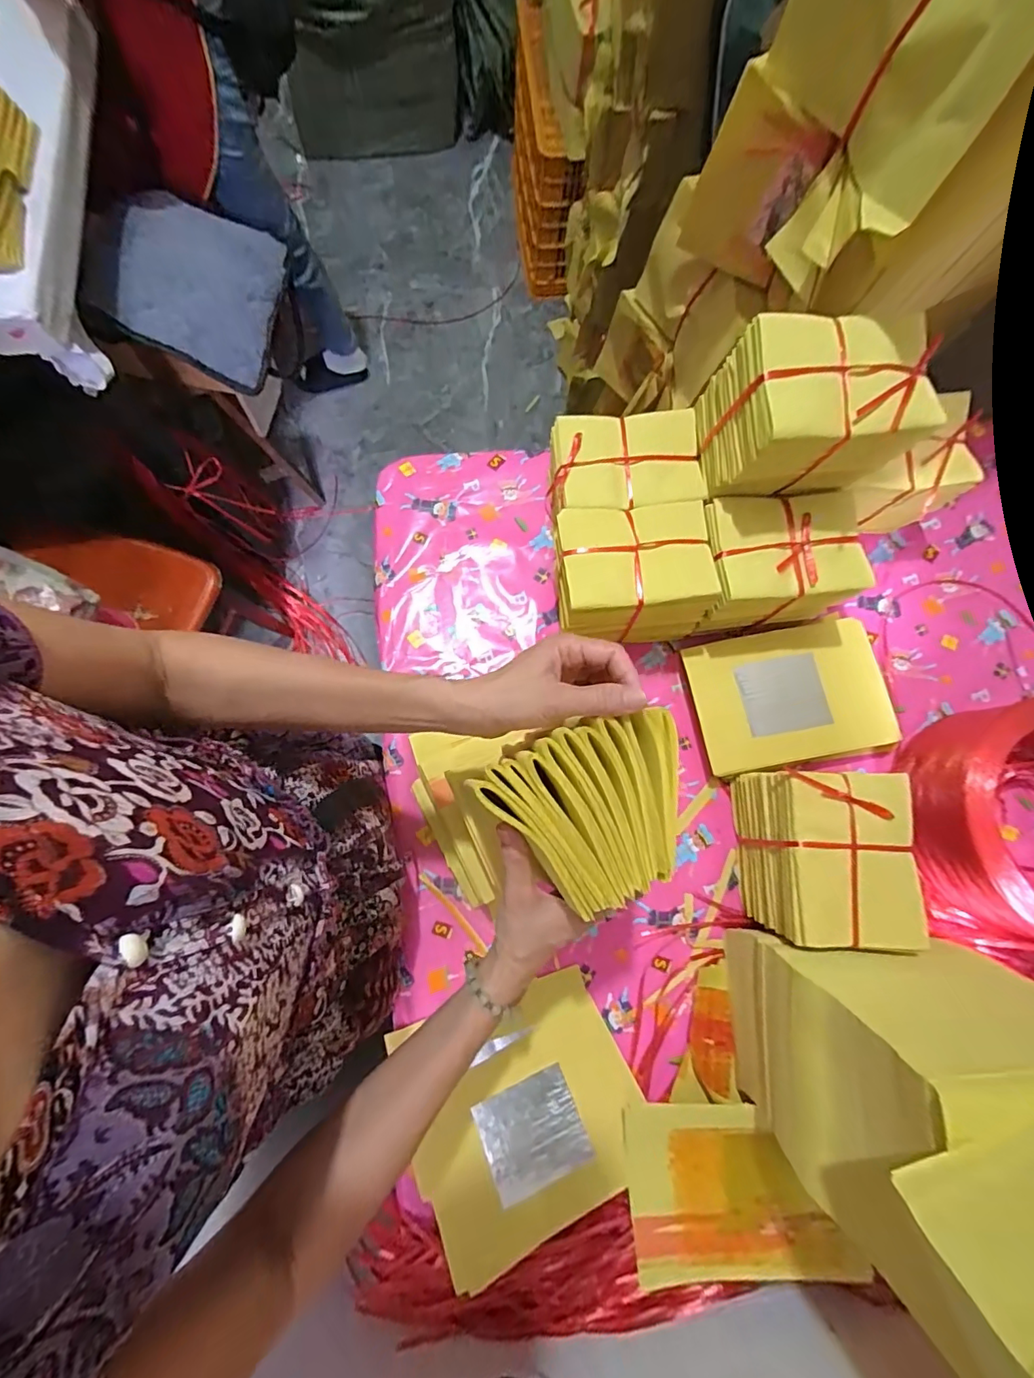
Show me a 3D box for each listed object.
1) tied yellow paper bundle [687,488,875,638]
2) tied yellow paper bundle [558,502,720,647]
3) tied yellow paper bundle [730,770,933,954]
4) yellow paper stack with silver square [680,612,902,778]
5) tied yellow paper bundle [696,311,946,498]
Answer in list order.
[{"bbox_3d":[0.299,-0.144,0.621,0.166,0.146,0.123,-6,78,-3],"label":"tied yellow paper bundle"},{"bbox_3d":[0.132,-0.132,0.615,0.168,0.129,0.137,-5,78,-3],"label":"tied yellow paper bundle"},{"bbox_3d":[0.326,0.179,0.555,0.121,0.143,0.167,-1,78,-2],"label":"tied yellow paper bundle"},{"bbox_3d":[0.342,0.012,0.644,0.232,0.044,0.171,-11,79,-4],"label":"yellow paper stack with silver square"},{"bbox_3d":[0.296,-0.280,0.515,0.167,0.128,0.120,-3,78,-2],"label":"tied yellow paper bundle"}]

